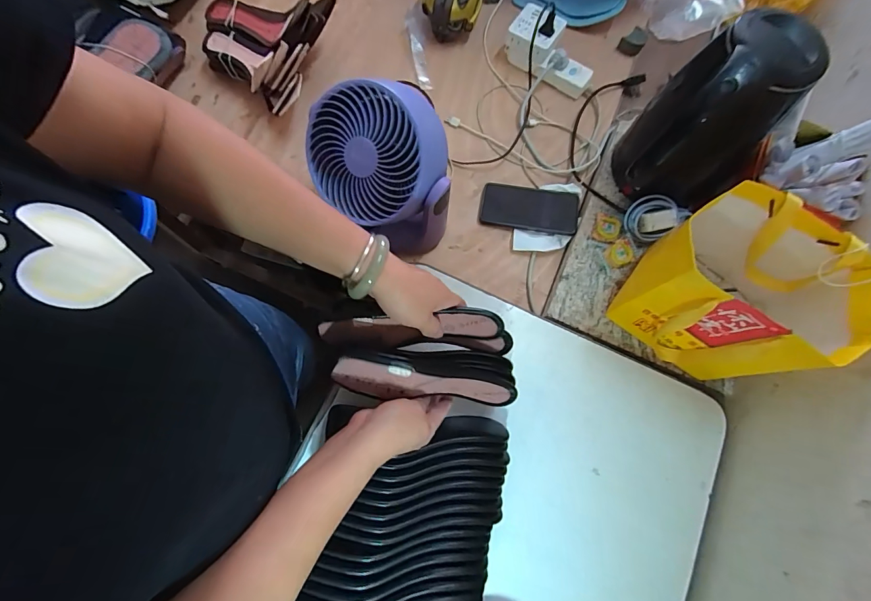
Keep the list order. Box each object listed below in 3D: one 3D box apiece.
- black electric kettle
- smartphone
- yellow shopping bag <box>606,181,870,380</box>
[{"bbox_3d":[0.348,-0.221,0.525,0.156,0.243,0.128,38,73,12],"label":"black electric kettle"},{"bbox_3d":[0.159,-0.156,0.662,0.160,0.010,0.078,12,70,3],"label":"smartphone"},{"bbox_3d":[0.380,-0.005,0.505,0.213,0.182,0.181,43,75,13],"label":"yellow shopping bag"}]

